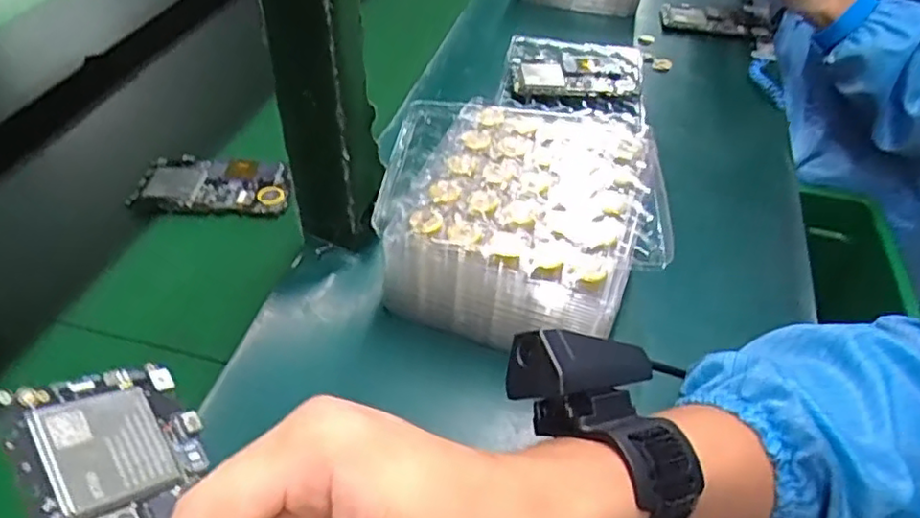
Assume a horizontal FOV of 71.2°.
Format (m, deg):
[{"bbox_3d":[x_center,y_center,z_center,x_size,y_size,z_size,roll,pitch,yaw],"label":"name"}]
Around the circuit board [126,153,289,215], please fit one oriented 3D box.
[{"bbox_3d":[-0.201,-0.063,0.528,0.123,0.011,0.062,4,45,3],"label":"circuit board"}]

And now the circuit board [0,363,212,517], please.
[{"bbox_3d":[-0.109,0.093,0.225,0.062,0.008,0.124,-6,56,-53],"label":"circuit board"}]

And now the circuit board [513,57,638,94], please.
[{"bbox_3d":[0.112,-0.181,0.636,0.120,0.016,0.073,6,45,6],"label":"circuit board"}]

